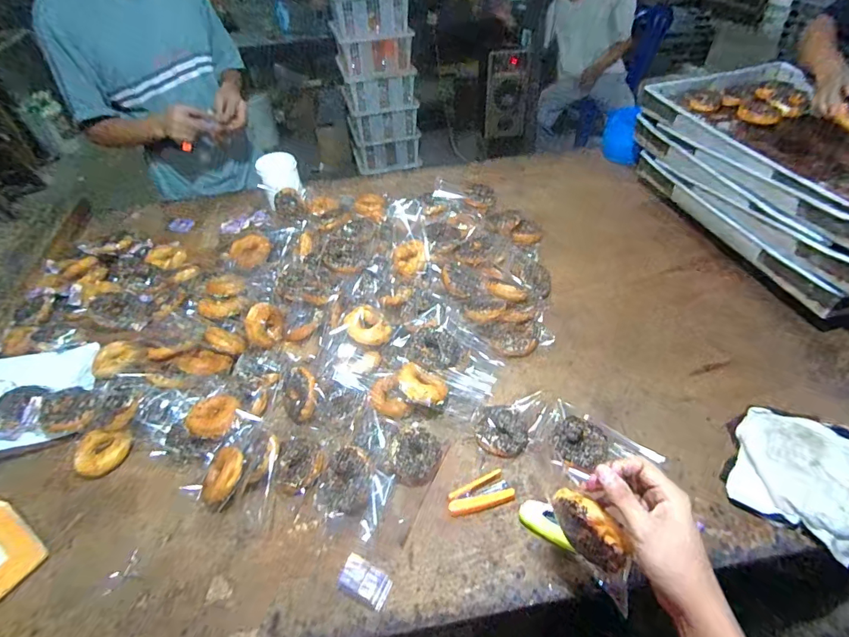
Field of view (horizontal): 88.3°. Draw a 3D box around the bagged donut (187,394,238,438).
[{"bbox_3d":[-0.361,0.168,0.746,0.080,0.026,0.070,-23,56,-35],"label":"bagged donut"}]

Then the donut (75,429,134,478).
[{"bbox_3d":[-0.557,0.236,0.755,0.091,0.033,0.077,0,47,5],"label":"donut"}]

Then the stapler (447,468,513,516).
[{"bbox_3d":[0.082,0.266,0.657,0.097,0.019,0.045,-17,48,-11],"label":"stapler"}]

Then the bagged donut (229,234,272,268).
[{"bbox_3d":[-0.405,-0.158,1.022,0.087,0.026,0.109,-26,50,-19],"label":"bagged donut"}]

